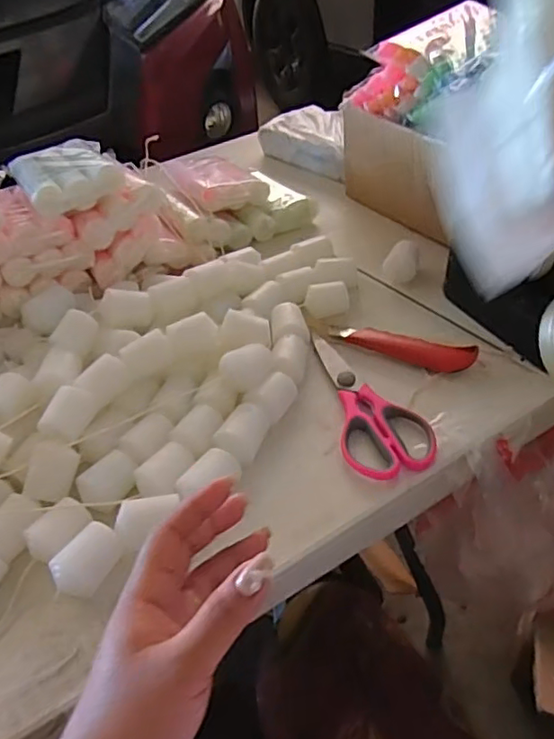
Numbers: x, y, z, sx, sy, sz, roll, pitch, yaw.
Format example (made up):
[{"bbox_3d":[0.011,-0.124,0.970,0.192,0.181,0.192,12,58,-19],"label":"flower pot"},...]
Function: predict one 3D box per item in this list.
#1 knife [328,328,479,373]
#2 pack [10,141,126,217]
[{"bbox_3d":[0.119,-0.026,0.574,0.146,0.019,0.032,17,49,24],"label":"knife"},{"bbox_3d":[-0.239,-0.227,0.658,0.105,0.030,0.138,-26,46,-19],"label":"pack"}]

